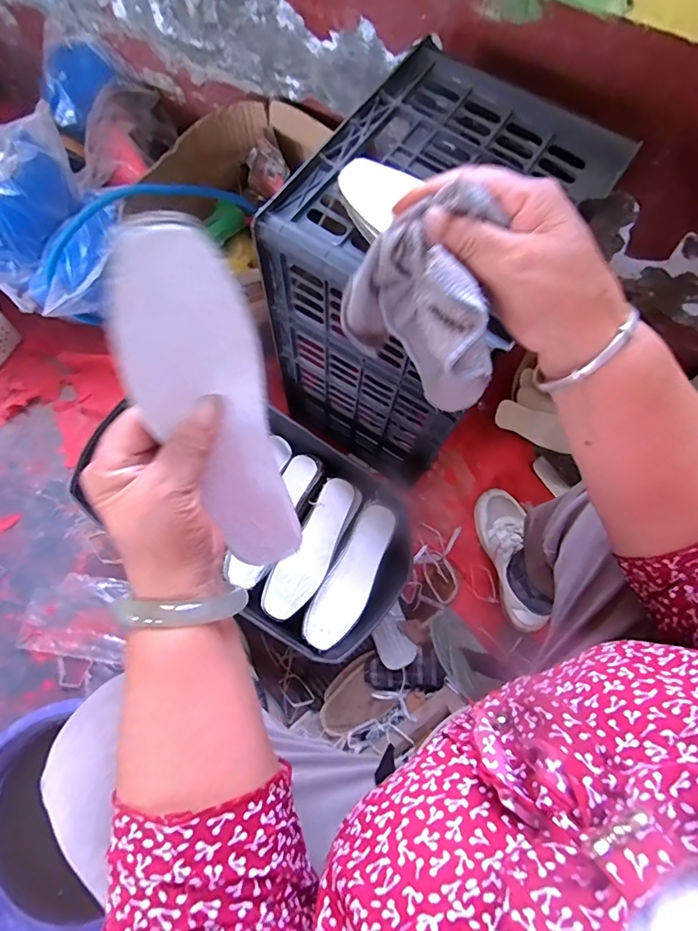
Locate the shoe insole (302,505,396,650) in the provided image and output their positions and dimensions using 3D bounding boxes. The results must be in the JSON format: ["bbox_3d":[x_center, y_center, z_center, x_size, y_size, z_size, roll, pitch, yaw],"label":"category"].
[{"bbox_3d":[0.007,0.162,0.670,0.069,0.015,0.217,30,73,7],"label":"shoe insole"}]

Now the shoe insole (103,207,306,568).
[{"bbox_3d":[-0.073,-0.021,0.261,0.066,0.214,0.018,-20,40,-9],"label":"shoe insole"}]

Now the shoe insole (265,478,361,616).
[{"bbox_3d":[-0.052,0.124,0.689,0.067,0.011,0.220,29,73,7],"label":"shoe insole"}]

